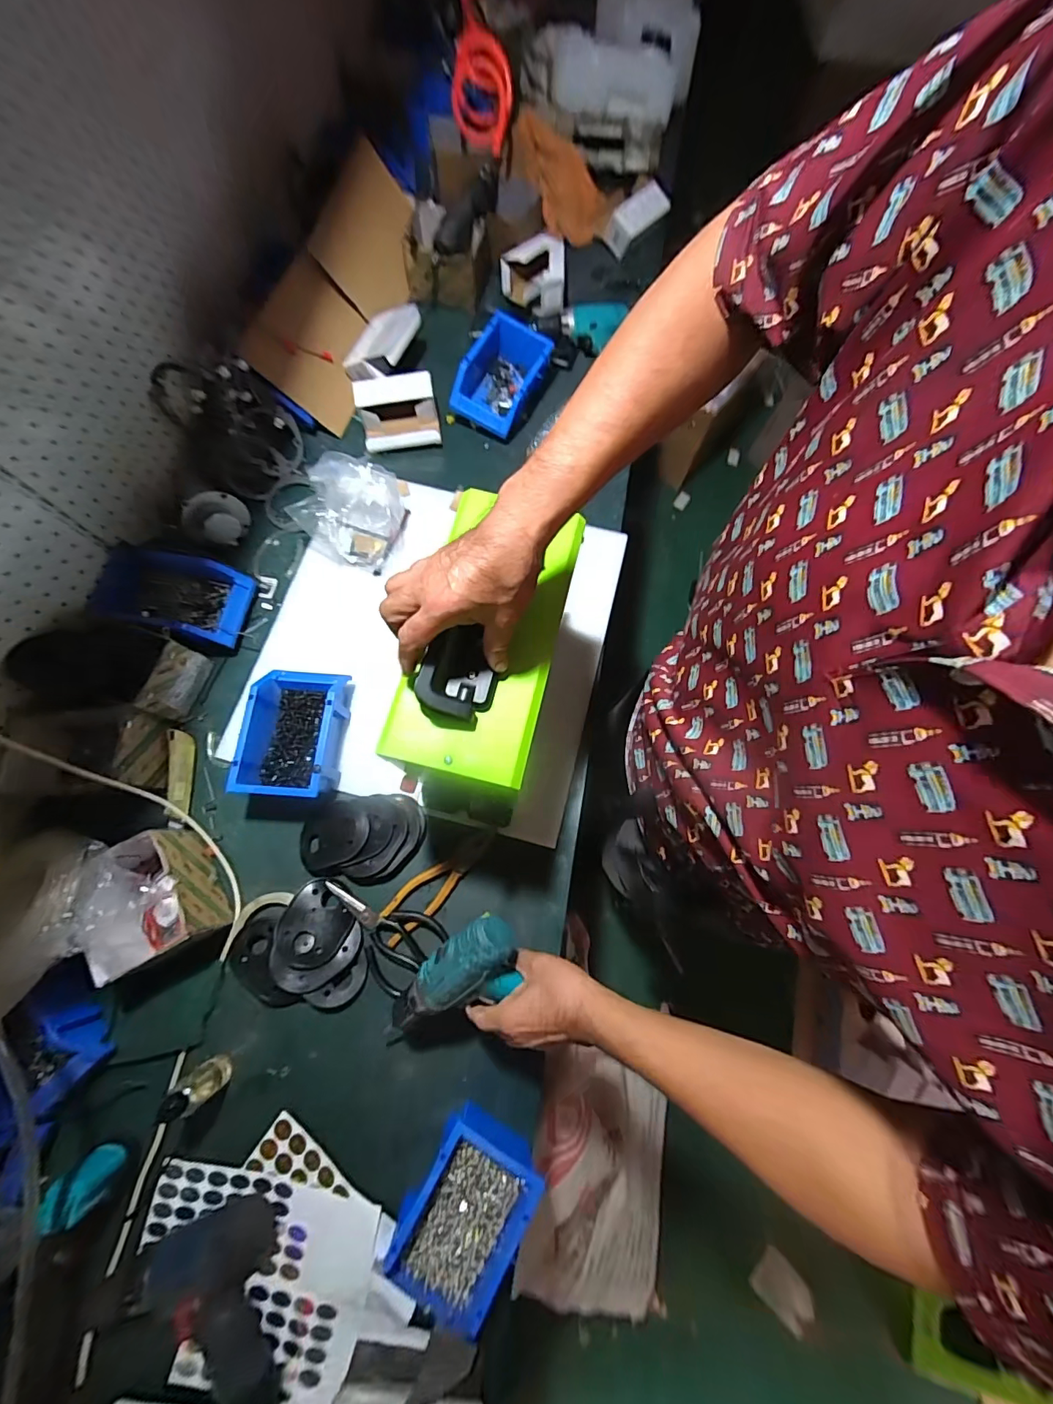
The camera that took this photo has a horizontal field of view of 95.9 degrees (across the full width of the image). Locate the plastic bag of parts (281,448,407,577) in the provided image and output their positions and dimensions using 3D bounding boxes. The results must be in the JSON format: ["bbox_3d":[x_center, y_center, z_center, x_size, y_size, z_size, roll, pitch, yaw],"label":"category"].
[{"bbox_3d":[-0.282,-0.302,0.753,0.147,0.103,0.132,20,74,4],"label":"plastic bag of parts"}]

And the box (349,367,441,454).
[{"bbox_3d":[-0.226,-0.511,0.836,0.134,0.063,0.106,-10,74,-5],"label":"box"}]

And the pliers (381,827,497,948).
[{"bbox_3d":[-0.115,0.246,0.649,0.192,0.008,0.053,-36,78,-11],"label":"pliers"}]

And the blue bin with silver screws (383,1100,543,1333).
[{"bbox_3d":[-0.068,0.564,0.520,0.123,0.063,0.184,31,75,7],"label":"blue bin with silver screws"}]

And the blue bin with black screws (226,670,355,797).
[{"bbox_3d":[-0.320,0.039,0.657,0.119,0.063,0.180,3,74,-1],"label":"blue bin with black screws"}]

